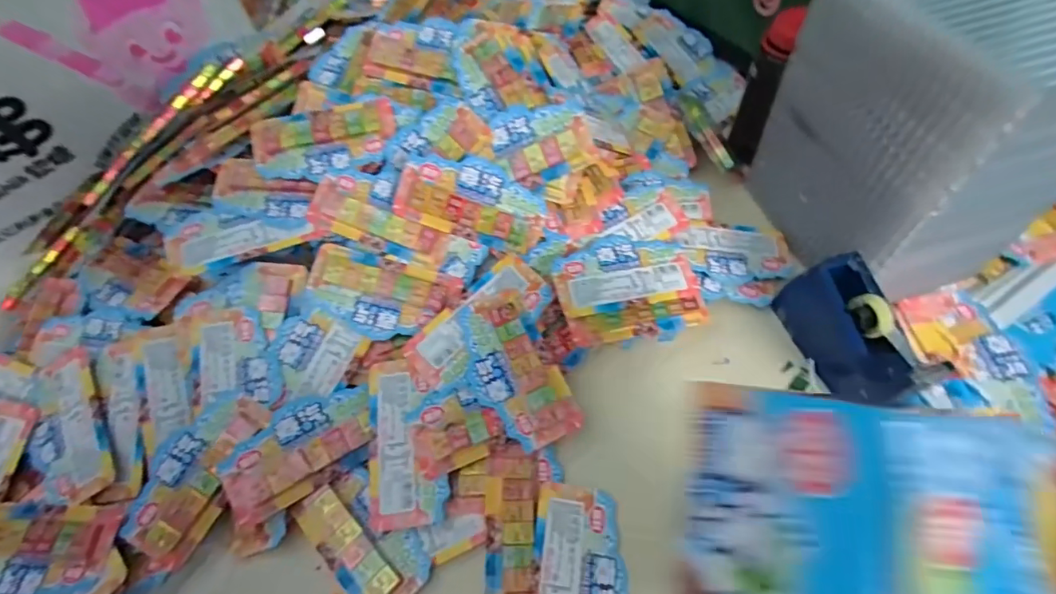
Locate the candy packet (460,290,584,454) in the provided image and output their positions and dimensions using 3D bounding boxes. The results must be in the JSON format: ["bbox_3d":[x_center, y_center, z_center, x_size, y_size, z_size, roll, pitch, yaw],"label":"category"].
[{"bbox_3d":[-0.014,0.068,0.451,0.073,0.015,0.146,-27,78,-12],"label":"candy packet"}]

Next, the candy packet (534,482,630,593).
[{"bbox_3d":[0.043,0.224,0.393,0.073,0.012,0.134,1,59,5],"label":"candy packet"}]

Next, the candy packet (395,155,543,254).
[{"bbox_3d":[-0.053,-0.095,0.482,0.145,0.016,0.077,18,102,-10],"label":"candy packet"}]

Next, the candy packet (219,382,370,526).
[{"bbox_3d":[-0.205,0.136,0.439,0.136,0.015,0.072,-25,69,-19],"label":"candy packet"}]

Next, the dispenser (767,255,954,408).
[{"bbox_3d":[0.293,0.031,0.442,0.048,0.076,0.133,-17,59,-6],"label":"dispenser"}]

